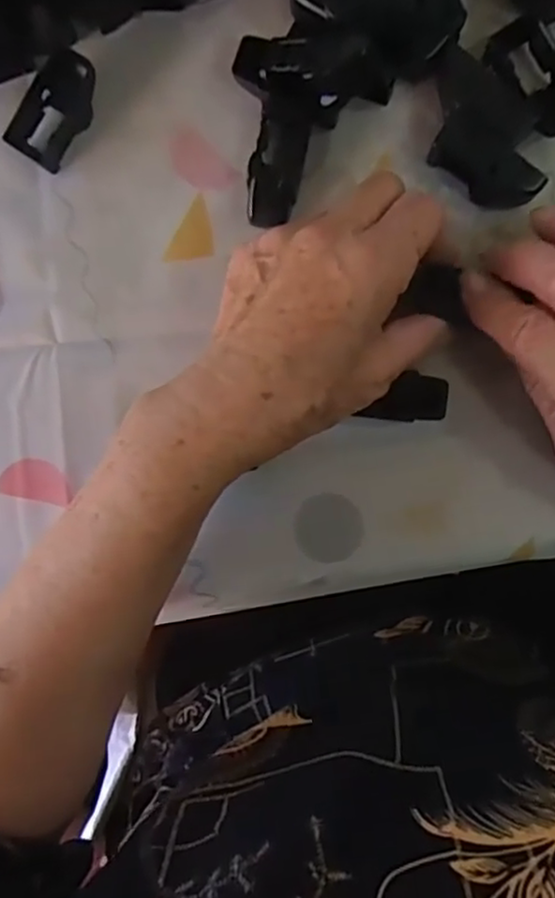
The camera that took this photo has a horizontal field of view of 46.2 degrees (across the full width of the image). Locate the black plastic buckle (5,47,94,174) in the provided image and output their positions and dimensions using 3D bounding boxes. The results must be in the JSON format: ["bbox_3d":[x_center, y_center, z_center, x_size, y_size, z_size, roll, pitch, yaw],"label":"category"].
[{"bbox_3d":[-0.102,-0.155,0.298,0.026,0.015,0.049,29,96,0],"label":"black plastic buckle"}]

